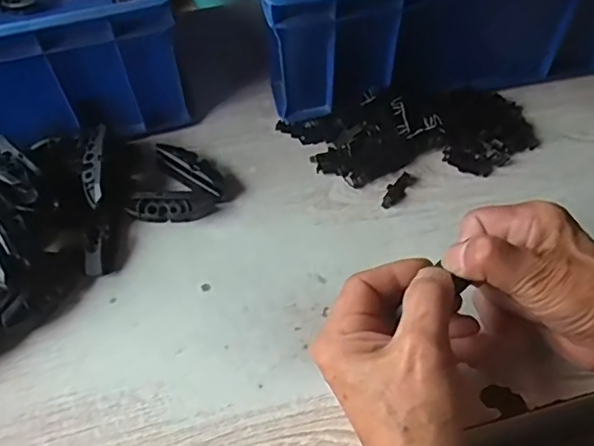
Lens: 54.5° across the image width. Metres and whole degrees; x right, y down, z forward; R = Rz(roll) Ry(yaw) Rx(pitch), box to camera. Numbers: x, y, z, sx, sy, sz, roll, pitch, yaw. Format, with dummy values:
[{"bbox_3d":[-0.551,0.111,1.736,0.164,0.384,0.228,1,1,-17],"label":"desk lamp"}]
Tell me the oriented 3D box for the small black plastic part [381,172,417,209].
[{"bbox_3d":[0.078,-0.026,0.447,0.014,0.007,0.039,30,61,21],"label":"small black plastic part"}]

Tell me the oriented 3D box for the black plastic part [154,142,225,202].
[{"bbox_3d":[-0.081,-0.043,0.453,0.064,0.022,0.025,37,64,24],"label":"black plastic part"}]

